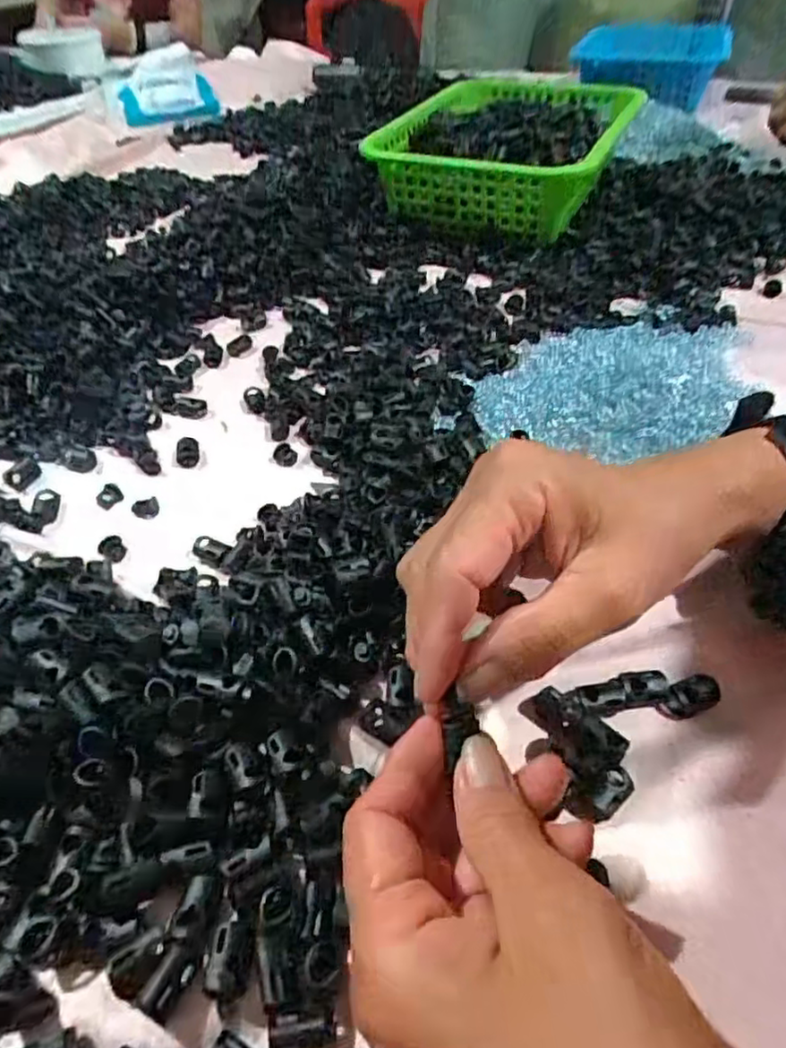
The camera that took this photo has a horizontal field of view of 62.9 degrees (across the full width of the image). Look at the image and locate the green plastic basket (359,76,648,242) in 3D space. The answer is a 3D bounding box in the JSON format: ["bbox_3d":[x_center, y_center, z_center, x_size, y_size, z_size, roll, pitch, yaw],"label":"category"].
[{"bbox_3d":[0.122,-0.392,0.677,0.216,0.077,0.297,19,48,21],"label":"green plastic basket"}]

